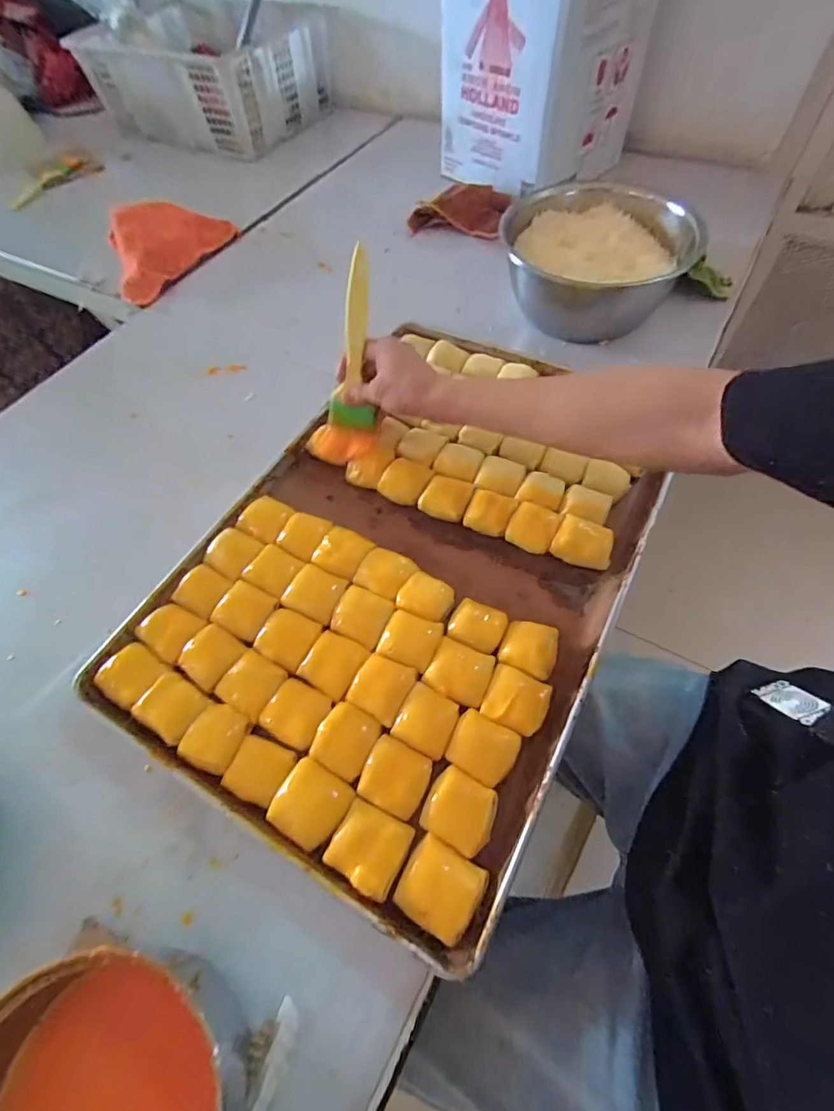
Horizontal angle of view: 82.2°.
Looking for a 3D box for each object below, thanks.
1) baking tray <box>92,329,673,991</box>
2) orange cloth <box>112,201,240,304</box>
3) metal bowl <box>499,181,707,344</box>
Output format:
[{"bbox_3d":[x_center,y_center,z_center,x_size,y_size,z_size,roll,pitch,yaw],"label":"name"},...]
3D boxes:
[{"bbox_3d":[0.002,-0.009,0.489,0.386,0.034,0.563,25,64,17],"label":"baking tray"},{"bbox_3d":[-0.404,-0.525,0.793,0.212,0.067,0.167,-22,61,-9],"label":"orange cloth"},{"bbox_3d":[0.237,-0.397,0.644,0.236,0.096,0.242,-2,60,3],"label":"metal bowl"}]

